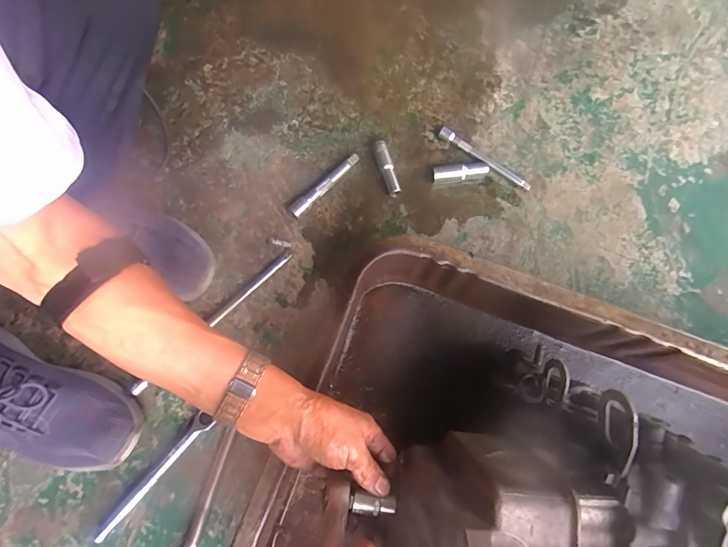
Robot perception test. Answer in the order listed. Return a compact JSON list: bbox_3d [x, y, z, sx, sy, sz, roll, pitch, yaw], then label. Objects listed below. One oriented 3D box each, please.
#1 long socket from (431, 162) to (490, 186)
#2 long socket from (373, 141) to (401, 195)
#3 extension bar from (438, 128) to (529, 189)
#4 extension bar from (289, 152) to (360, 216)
[{"bbox_3d":[0.136,-0.143,0.570,0.080,0.020,0.022,-10,74,-3],"label":"long socket"},{"bbox_3d":[0.031,-0.147,0.568,0.020,0.027,0.076,-16,74,-4],"label":"long socket"},{"bbox_3d":[0.173,-0.166,0.580,0.151,0.010,0.017,36,77,10],"label":"extension bar"},{"bbox_3d":[-0.054,-0.122,0.556,0.019,0.021,0.122,41,78,11],"label":"extension bar"}]

